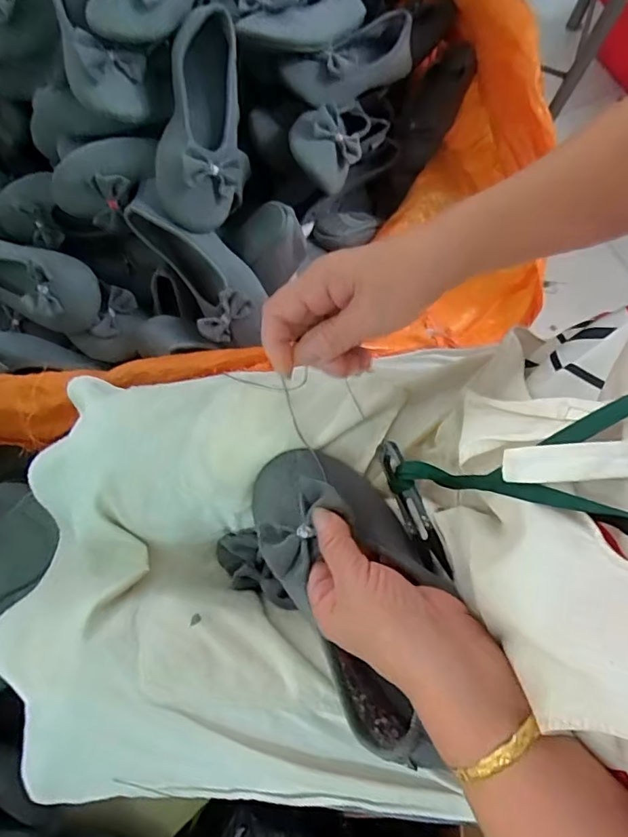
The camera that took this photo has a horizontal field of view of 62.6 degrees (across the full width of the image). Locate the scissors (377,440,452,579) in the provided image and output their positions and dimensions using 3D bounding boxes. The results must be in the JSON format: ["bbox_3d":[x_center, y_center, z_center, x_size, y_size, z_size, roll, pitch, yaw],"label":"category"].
[{"bbox_3d":[0.070,0.064,0.370,0.014,0.019,0.099,-20,76,-7],"label":"scissors"}]

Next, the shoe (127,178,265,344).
[{"bbox_3d":[-0.144,-0.188,0.647,0.097,0.065,0.234,-43,95,-12],"label":"shoe"}]

